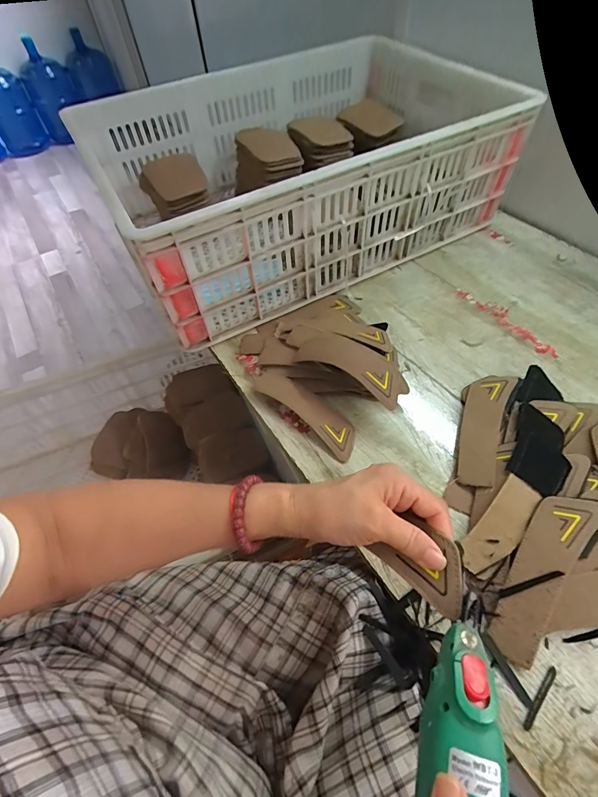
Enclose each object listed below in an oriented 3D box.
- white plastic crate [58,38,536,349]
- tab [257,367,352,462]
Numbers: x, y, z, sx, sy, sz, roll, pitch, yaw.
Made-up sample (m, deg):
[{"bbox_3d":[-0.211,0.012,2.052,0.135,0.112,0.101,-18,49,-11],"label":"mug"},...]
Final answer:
[{"bbox_3d":[-0.012,-0.406,0.646,0.586,0.187,0.496,-24,57,-14],"label":"white plastic crate"},{"bbox_3d":[0.007,0.012,0.461,0.046,0.013,0.163,-40,62,-23],"label":"tab"}]

